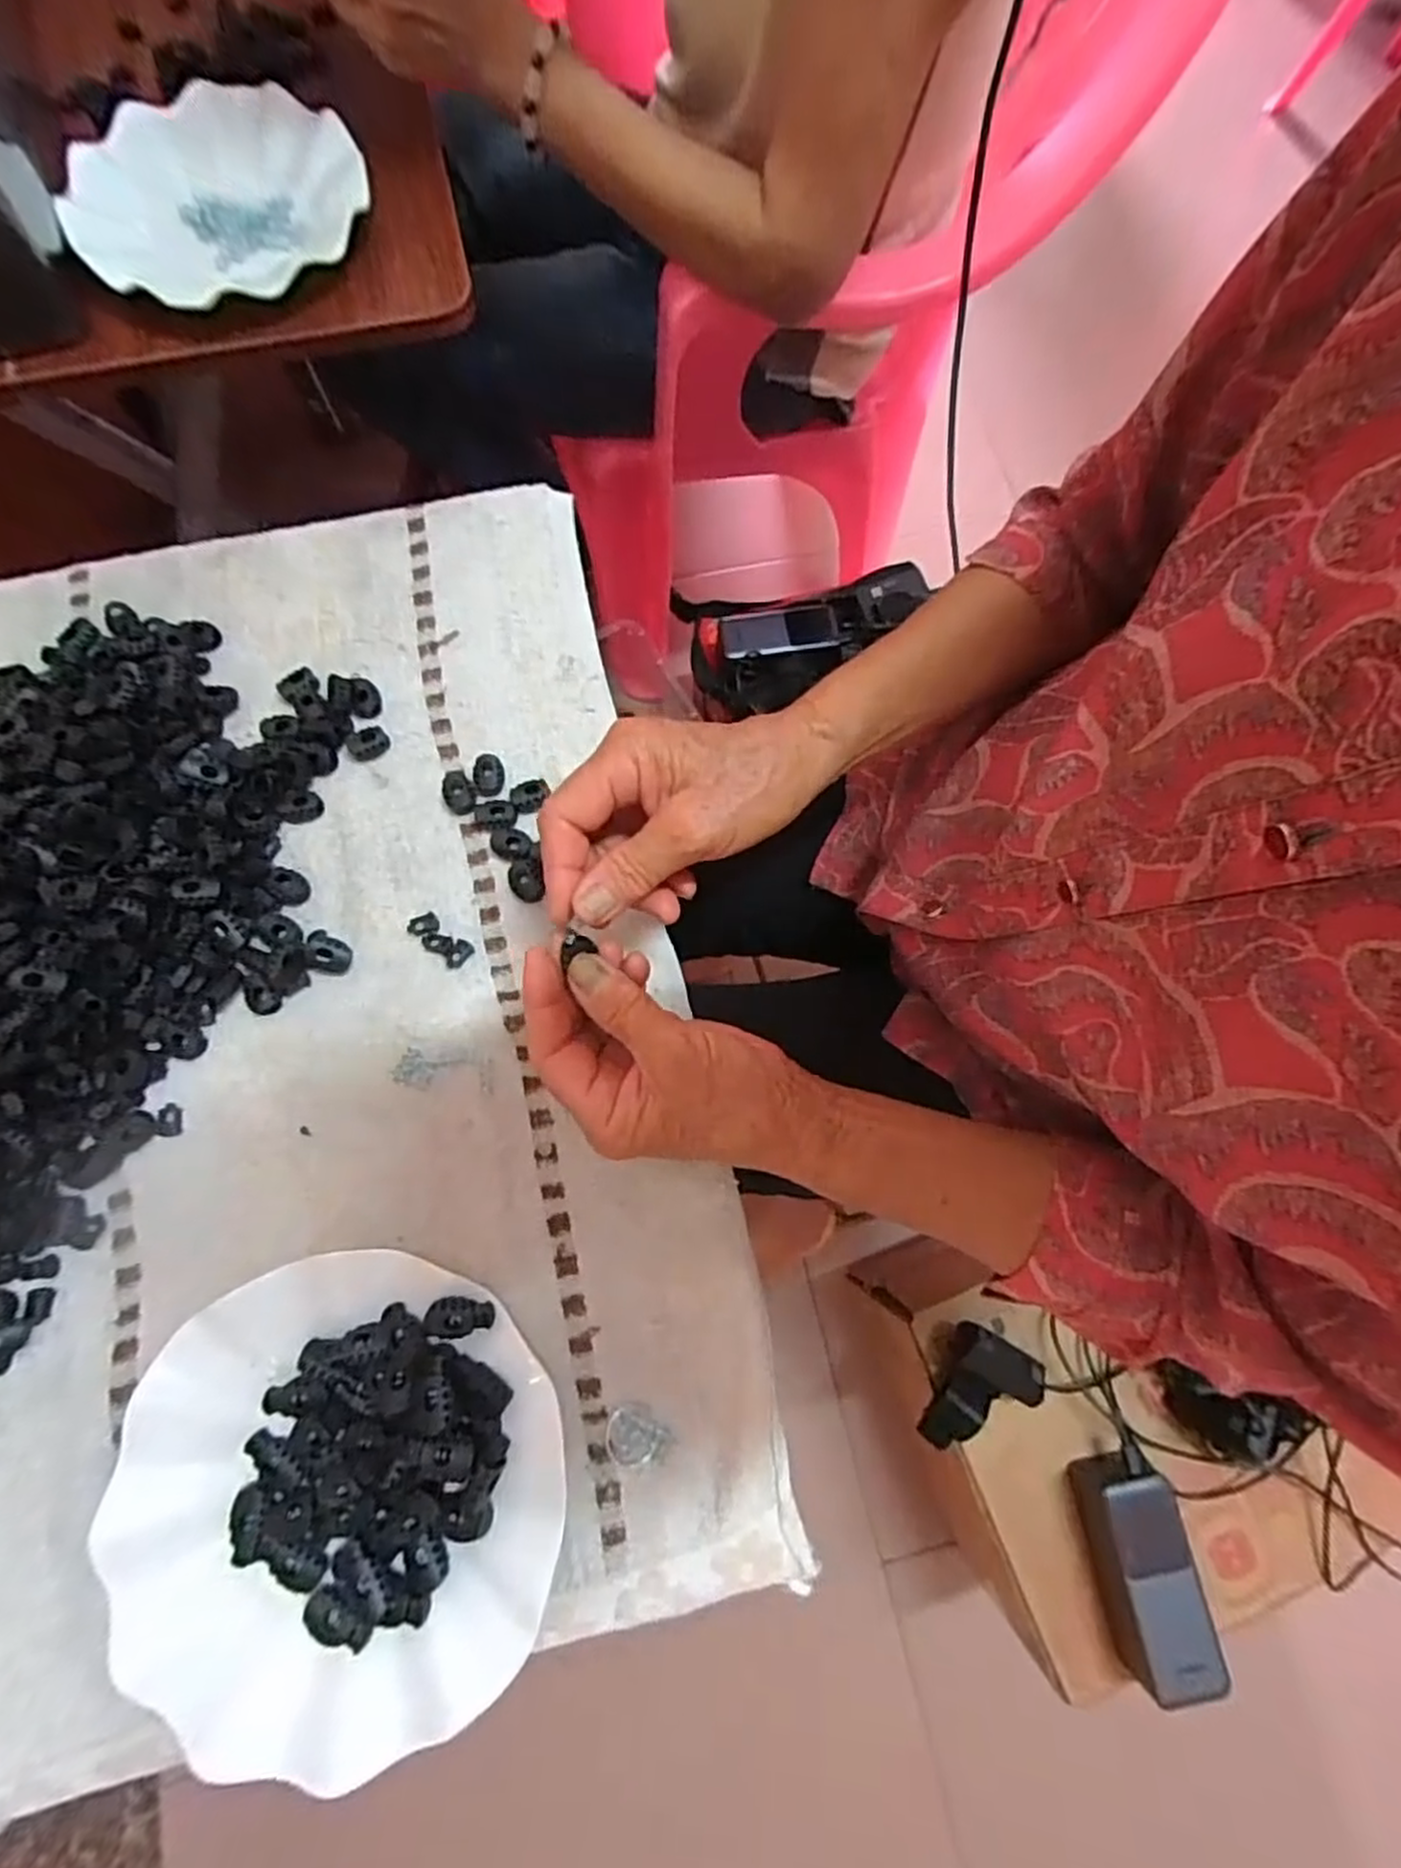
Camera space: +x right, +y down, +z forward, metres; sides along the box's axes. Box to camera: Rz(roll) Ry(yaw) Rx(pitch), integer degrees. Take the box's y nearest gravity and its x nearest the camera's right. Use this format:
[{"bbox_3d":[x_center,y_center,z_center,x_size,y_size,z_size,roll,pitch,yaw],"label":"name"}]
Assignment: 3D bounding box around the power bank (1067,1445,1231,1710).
[{"bbox_3d":[0.316,0.453,0.532,0.056,0.051,0.129,-9,74,-4],"label":"power bank"}]

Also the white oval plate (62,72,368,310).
[{"bbox_3d":[-0.304,-0.464,0.475,0.179,0.029,0.167,-32,78,-10],"label":"white oval plate"}]

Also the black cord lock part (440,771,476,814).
[{"bbox_3d":[-0.135,-0.079,0.415,0.018,0.006,0.027,-22,76,-8],"label":"black cord lock part"}]

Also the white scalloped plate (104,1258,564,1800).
[{"bbox_3d":[-0.152,0.234,0.315,0.179,0.027,0.177,1,74,-2],"label":"white scalloped plate"}]

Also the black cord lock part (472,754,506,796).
[{"bbox_3d":[-0.118,-0.088,0.416,0.018,0.006,0.025,-17,75,-7],"label":"black cord lock part"}]

